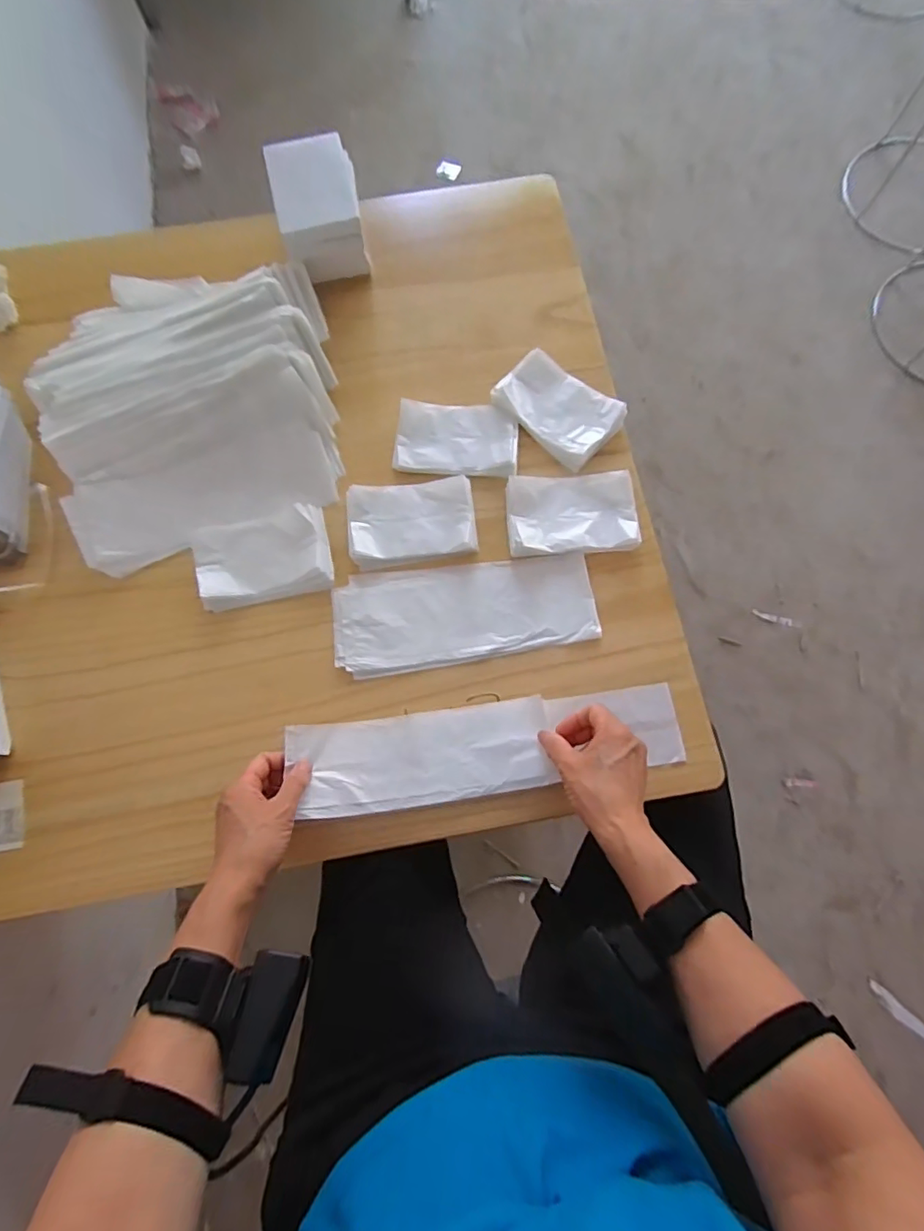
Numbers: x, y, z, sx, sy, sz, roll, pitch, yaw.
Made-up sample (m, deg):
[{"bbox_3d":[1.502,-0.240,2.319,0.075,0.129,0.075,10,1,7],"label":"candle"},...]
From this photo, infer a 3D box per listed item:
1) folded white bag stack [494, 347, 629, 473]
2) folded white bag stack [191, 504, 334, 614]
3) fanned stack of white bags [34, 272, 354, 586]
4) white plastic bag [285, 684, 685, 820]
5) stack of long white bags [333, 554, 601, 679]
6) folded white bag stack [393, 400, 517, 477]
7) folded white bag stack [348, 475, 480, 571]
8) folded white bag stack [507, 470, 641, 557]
[{"bbox_3d":[0.105,-0.228,0.613,0.129,0.016,0.087,43,81,11],"label":"folded white bag stack"},{"bbox_3d":[-0.205,-0.062,0.579,0.136,0.019,0.091,-12,75,-1],"label":"folded white bag stack"},{"bbox_3d":[-0.287,-0.242,0.599,0.301,0.068,0.319,-19,76,-3],"label":"fanned stack of white bags"},{"bbox_3d":[0.026,0.120,0.511,0.348,0.021,0.080,-8,77,-4],"label":"white plastic bag"},{"bbox_3d":[0.003,-0.003,0.569,0.259,0.009,0.103,-6,75,0],"label":"stack of long white bags"},{"bbox_3d":[-0.005,-0.192,0.612,0.130,0.017,0.085,5,76,3],"label":"folded white bag stack"},{"bbox_3d":[-0.052,-0.098,0.587,0.129,0.021,0.084,-6,75,0],"label":"folded white bag stack"},{"bbox_3d":[0.115,-0.108,0.585,0.133,0.023,0.089,-3,75,1],"label":"folded white bag stack"}]

